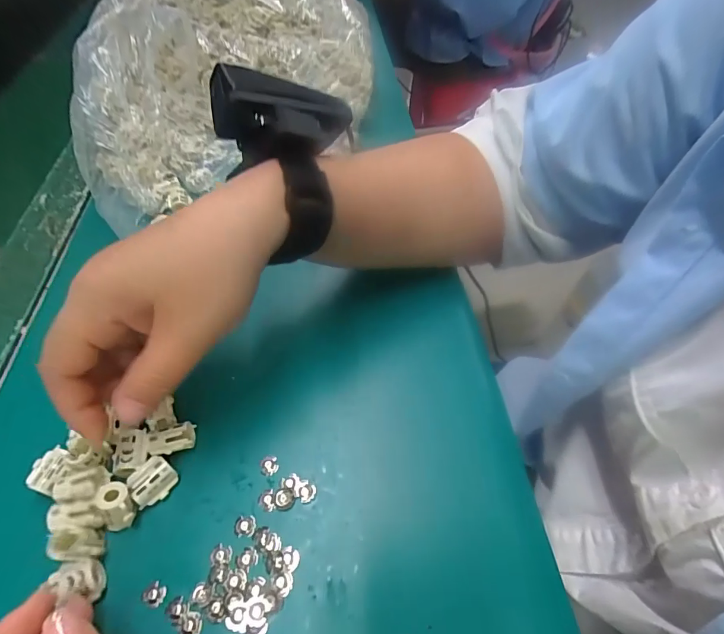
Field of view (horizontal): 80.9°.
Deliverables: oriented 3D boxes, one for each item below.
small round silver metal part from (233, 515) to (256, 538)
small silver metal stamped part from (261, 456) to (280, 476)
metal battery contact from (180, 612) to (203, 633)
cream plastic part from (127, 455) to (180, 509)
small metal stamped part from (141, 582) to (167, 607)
[{"bbox_3d":[-0.058,0.103,0.209,0.011,0.004,0.010,-2,52,3],"label":"small round silver metal part"},{"bbox_3d":[-0.050,0.080,0.228,0.009,0.004,0.011,-24,54,-14],"label":"small silver metal stamped part"},{"bbox_3d":[-0.075,0.135,0.185,0.009,0.004,0.011,-2,52,3],"label":"metal battery contact"},{"bbox_3d":[-0.108,0.085,0.219,0.017,0.013,0.021,33,61,26],"label":"cream plastic part"},{"bbox_3d":[-0.095,0.126,0.193,0.010,0.004,0.009,20,56,19],"label":"small metal stamped part"}]

